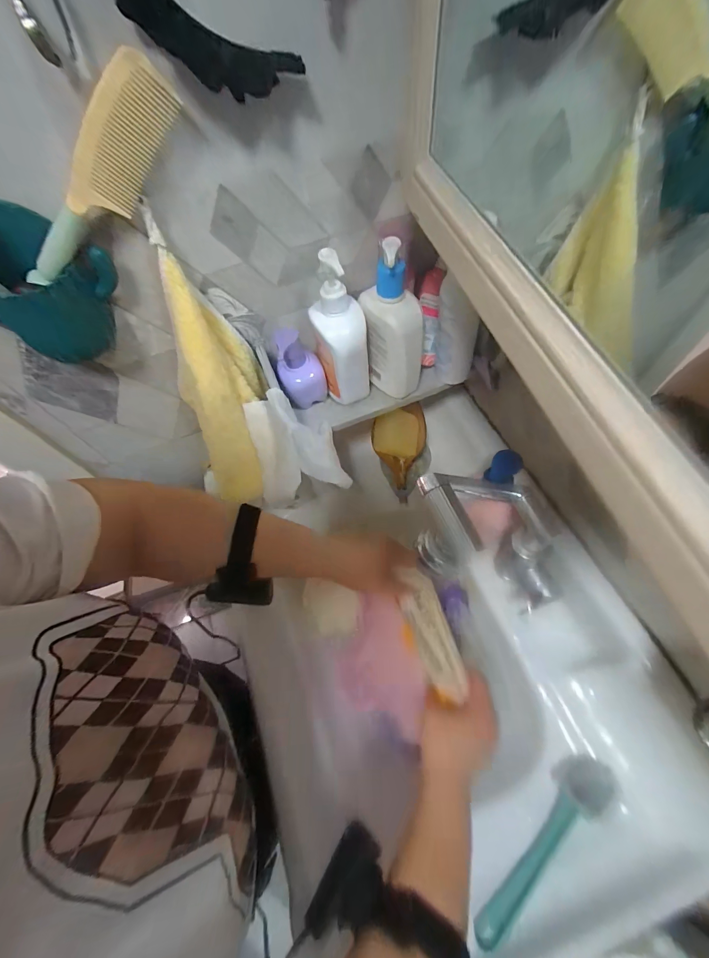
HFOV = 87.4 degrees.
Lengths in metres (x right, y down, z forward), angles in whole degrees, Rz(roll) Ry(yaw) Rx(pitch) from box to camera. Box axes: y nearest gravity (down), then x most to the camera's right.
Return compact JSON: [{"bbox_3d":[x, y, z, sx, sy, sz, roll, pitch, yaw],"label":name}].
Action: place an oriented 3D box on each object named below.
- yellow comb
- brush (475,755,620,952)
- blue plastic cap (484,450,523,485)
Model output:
[{"bbox_3d":[-0.213,-0.235,0.304,0.195,0.049,0.013,-38,60,21],"label":"yellow comb"},{"bbox_3d":[0.200,0.387,0.396,0.211,0.035,0.045,-37,65,-15],"label":"brush"},{"bbox_3d":[0.177,-0.014,0.440,0.032,0.018,0.040,26,100,11],"label":"blue plastic cap"}]

